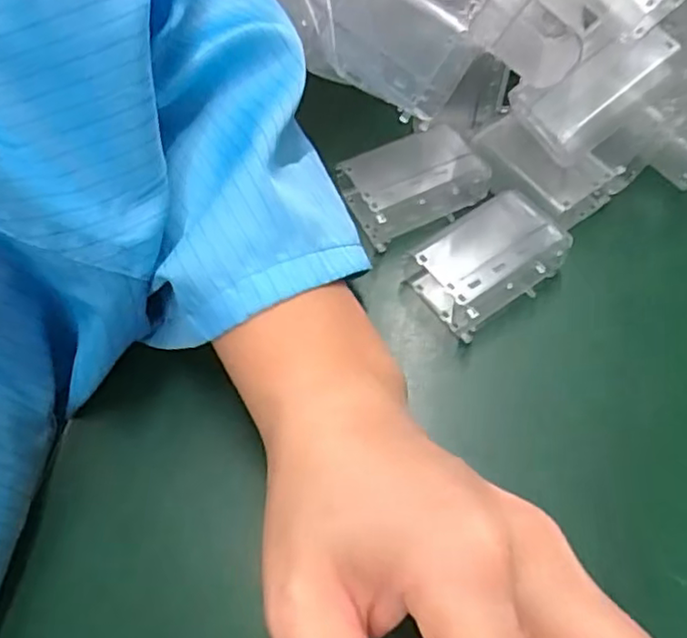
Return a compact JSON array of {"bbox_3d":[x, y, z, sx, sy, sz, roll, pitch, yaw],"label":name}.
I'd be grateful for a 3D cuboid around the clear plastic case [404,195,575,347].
[{"bbox_3d":[0.060,-0.024,0.260,0.056,0.022,0.037,-35,66,-16],"label":"clear plastic case"}]

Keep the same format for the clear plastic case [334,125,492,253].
[{"bbox_3d":[0.031,-0.060,0.281,0.058,0.022,0.039,-21,63,-10],"label":"clear plastic case"}]

